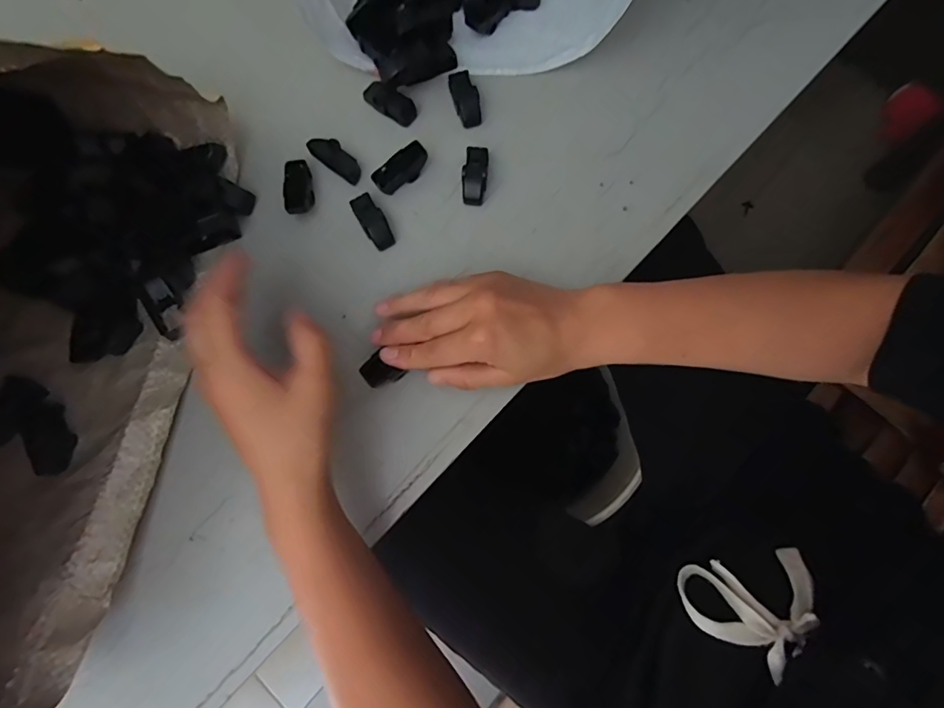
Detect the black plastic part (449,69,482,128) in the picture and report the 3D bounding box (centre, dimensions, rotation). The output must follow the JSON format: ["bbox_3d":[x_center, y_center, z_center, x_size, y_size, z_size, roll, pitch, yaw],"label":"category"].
[{"bbox_3d":[-0.005,-0.207,0.391,0.019,0.013,0.045,-17,79,-2],"label":"black plastic part"}]

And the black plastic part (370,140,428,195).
[{"bbox_3d":[-0.055,-0.144,0.382,0.046,0.018,0.019,-38,81,-6],"label":"black plastic part"}]

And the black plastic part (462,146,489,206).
[{"bbox_3d":[0.002,-0.139,0.376,0.018,0.010,0.044,6,92,2],"label":"black plastic part"}]

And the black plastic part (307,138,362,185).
[{"bbox_3d":[-0.108,-0.156,0.387,0.046,0.009,0.019,37,82,-7],"label":"black plastic part"}]

